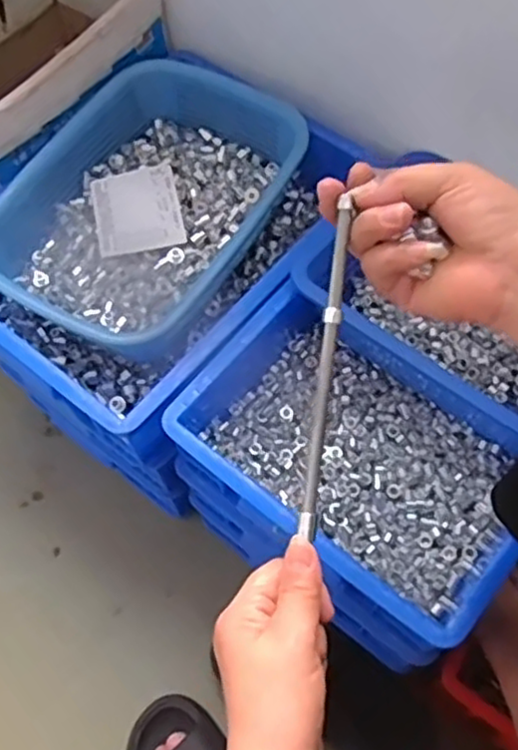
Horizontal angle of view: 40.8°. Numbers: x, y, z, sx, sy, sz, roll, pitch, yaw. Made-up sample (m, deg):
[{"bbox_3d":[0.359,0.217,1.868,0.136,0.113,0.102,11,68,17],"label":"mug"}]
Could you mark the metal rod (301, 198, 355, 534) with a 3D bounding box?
[{"bbox_3d":[0.038,-0.002,0.399,0.009,0.007,0.184,7,92,5],"label":"metal rod"}]

